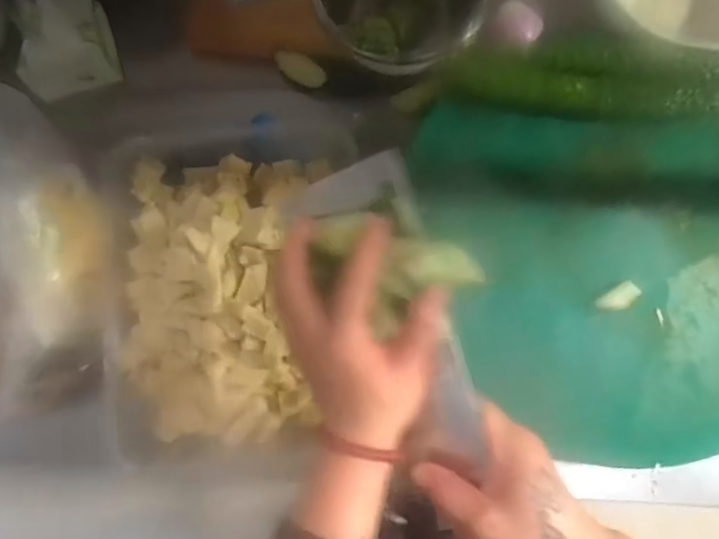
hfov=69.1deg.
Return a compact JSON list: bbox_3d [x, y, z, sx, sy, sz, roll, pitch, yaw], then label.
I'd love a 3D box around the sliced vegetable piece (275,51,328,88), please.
[{"bbox_3d":[-0.066,-0.219,0.569,0.065,0.011,0.027,35,82,7],"label":"sliced vegetable piece"}]

